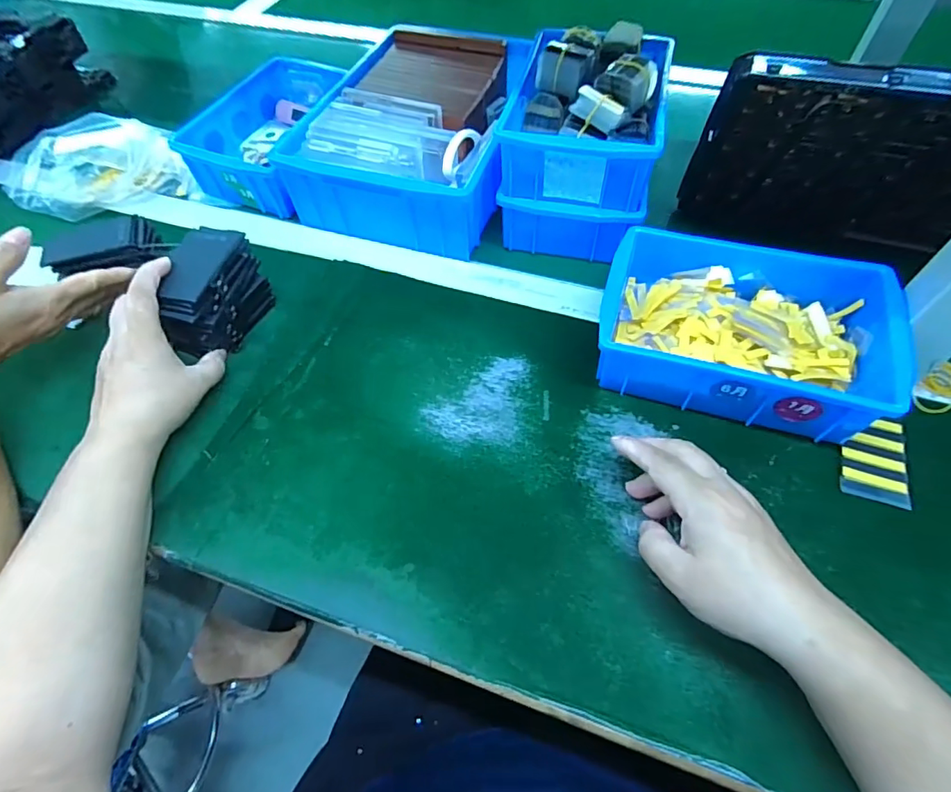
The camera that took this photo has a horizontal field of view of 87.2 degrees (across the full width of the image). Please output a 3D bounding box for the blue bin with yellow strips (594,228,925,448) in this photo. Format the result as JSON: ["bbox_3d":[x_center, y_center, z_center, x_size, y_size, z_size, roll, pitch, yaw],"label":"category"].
[{"bbox_3d":[0.204,-0.059,0.397,0.200,0.074,0.160,16,59,12],"label":"blue bin with yellow strips"}]

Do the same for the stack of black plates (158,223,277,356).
[{"bbox_3d":[-0.221,-0.083,0.425,0.051,0.072,0.087,11,58,7],"label":"stack of black plates"}]

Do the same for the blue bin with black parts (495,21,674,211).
[{"bbox_3d":[0.105,-0.265,0.458,0.135,0.071,0.192,12,59,10],"label":"blue bin with black parts"}]

